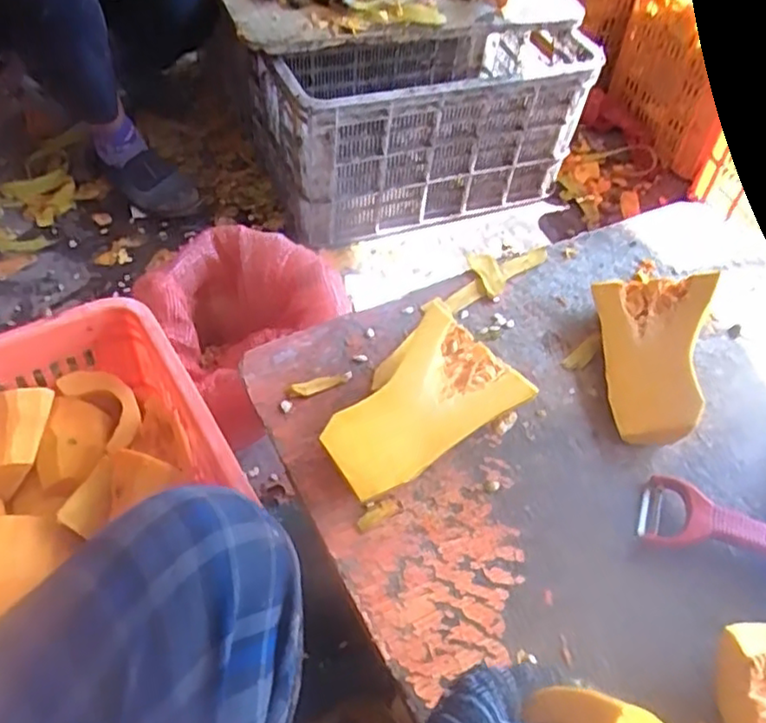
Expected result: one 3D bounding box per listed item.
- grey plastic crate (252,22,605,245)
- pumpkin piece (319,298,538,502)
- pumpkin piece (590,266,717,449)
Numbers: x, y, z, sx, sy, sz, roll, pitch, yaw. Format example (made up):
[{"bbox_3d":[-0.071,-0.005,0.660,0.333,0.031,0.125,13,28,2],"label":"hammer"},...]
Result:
[{"bbox_3d":[0.058,-0.452,1.188,0.534,0.271,0.346,-17,54,-17],"label":"grey plastic crate"},{"bbox_3d":[0.021,0.032,0.539,0.155,0.065,0.109,-26,57,-22],"label":"pumpkin piece"},{"bbox_3d":[0.229,-0.007,0.581,0.089,0.066,0.159,12,51,6],"label":"pumpkin piece"}]

